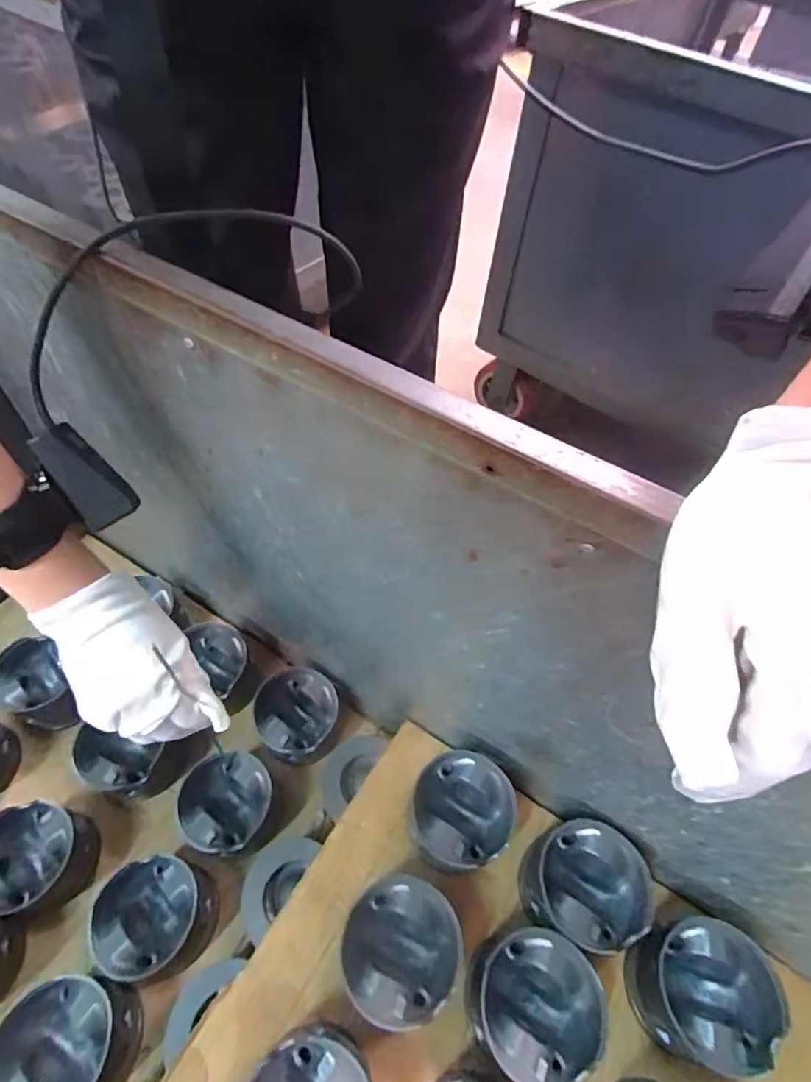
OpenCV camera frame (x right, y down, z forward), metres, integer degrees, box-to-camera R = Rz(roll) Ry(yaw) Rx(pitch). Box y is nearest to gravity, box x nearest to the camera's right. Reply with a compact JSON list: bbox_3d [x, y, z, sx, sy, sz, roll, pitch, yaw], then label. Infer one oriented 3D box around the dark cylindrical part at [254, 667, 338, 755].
[{"bbox_3d":[-0.119,0.196,0.593,0.083,0.072,0.090,2,55,-3],"label":"dark cylindrical part"}]

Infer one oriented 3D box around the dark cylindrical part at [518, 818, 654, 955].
[{"bbox_3d":[0.149,0.289,0.445,0.087,0.064,0.085,2,55,-3],"label":"dark cylindrical part"}]

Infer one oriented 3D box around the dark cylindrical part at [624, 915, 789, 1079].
[{"bbox_3d":[0.225,0.343,0.408,0.090,0.073,0.087,2,55,-3],"label":"dark cylindrical part"}]

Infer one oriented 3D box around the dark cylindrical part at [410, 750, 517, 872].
[{"bbox_3d":[0.048,0.240,0.471,0.085,0.069,0.090,2,55,-3],"label":"dark cylindrical part"}]

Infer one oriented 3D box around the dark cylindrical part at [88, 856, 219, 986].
[{"bbox_3d":[-0.223,0.341,0.480,0.089,0.065,0.085,2,55,-3],"label":"dark cylindrical part"}]

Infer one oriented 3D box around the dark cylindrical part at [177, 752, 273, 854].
[{"bbox_3d":[-0.179,0.268,0.540,0.085,0.065,0.084,2,55,-3],"label":"dark cylindrical part"}]

